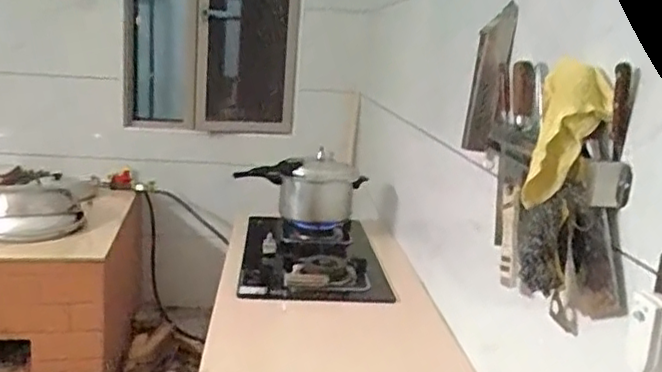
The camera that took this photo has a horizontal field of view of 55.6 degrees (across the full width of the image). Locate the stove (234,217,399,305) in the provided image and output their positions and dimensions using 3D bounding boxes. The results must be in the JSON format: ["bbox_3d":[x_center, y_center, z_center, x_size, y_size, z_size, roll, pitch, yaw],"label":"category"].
[{"bbox_3d":[-0.067,0.211,1.897,0.394,0.091,0.592,2,13,-7],"label":"stove"}]

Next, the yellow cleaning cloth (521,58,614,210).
[{"bbox_3d":[0.313,-0.065,0.828,0.092,0.179,0.066,10,14,24],"label":"yellow cleaning cloth"}]

